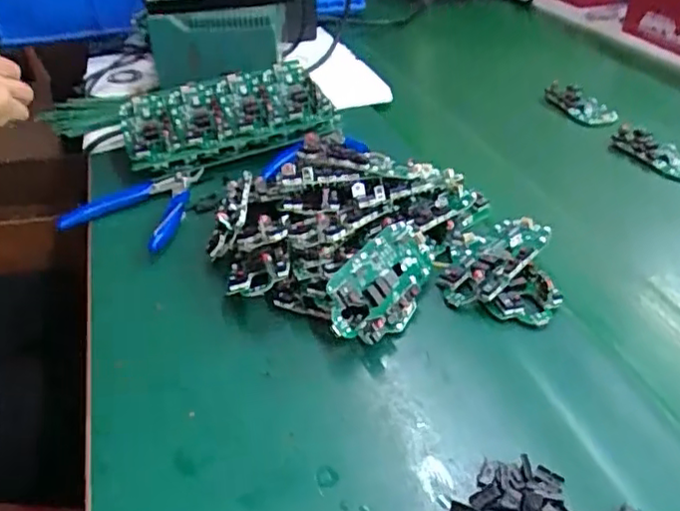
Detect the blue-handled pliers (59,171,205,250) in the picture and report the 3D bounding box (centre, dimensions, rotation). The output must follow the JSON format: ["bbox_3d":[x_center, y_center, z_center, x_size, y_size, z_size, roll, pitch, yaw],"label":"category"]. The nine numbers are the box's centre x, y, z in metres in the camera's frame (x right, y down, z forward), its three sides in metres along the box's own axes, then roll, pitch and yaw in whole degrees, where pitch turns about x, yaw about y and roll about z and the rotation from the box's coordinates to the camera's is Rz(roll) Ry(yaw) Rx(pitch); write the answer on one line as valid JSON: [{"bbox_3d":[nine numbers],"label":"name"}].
[{"bbox_3d":[-0.162,-0.045,0.535,0.103,0.019,0.116,15,38,22],"label":"blue-handled pliers"}]

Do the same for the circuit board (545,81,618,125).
[{"bbox_3d":[0.265,-0.170,0.699,0.042,0.018,0.110,-11,36,-14],"label":"circuit board"}]

